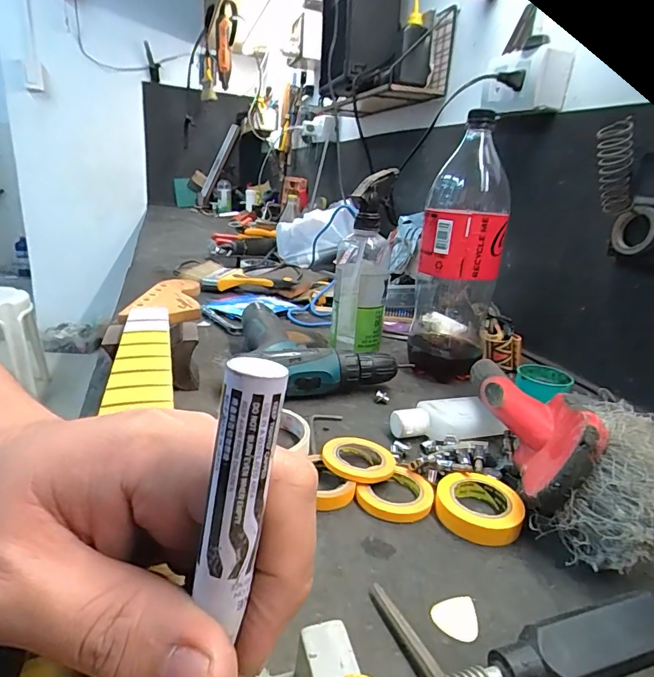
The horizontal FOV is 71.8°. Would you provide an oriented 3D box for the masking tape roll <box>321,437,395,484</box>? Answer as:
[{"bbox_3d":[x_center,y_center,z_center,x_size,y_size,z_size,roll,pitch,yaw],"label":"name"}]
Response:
[{"bbox_3d":[0.027,0.097,0.364,0.053,0.010,0.053,7,20,6],"label":"masking tape roll"}]

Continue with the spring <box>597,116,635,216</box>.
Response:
[{"bbox_3d":[0.288,-0.165,0.450,0.025,0.105,0.027,-45,40,-19],"label":"spring"}]

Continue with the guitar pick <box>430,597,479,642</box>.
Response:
[{"bbox_3d":[0.071,0.154,0.252,0.024,0.004,0.027,8,20,10],"label":"guitar pick"}]

